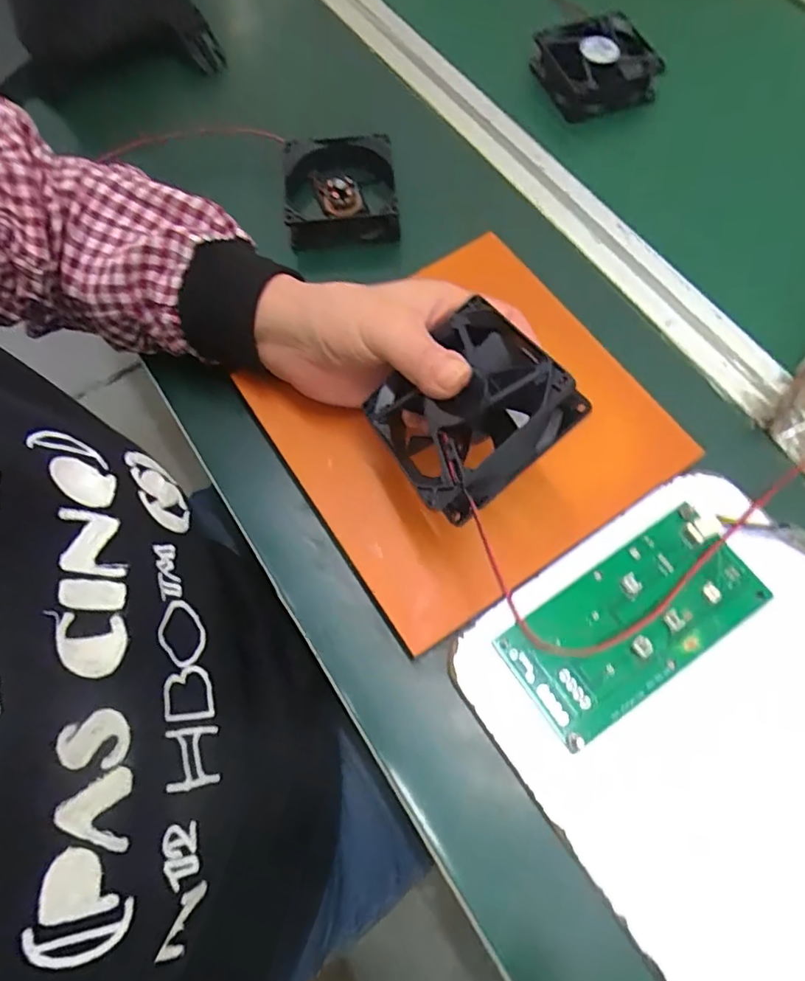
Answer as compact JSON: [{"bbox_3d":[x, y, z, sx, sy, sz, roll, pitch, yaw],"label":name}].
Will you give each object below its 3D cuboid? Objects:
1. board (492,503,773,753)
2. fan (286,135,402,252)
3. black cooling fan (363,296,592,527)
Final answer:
[{"bbox_3d":[0.120,0.065,0.293,0.133,0.007,0.064,-32,70,-11],"label":"board"},{"bbox_3d":[-0.044,-0.218,0.415,0.077,0.030,0.090,-5,67,-1],"label":"fan"},{"bbox_3d":[0.030,-0.035,0.266,0.081,0.030,0.083,-42,55,12],"label":"black cooling fan"}]

